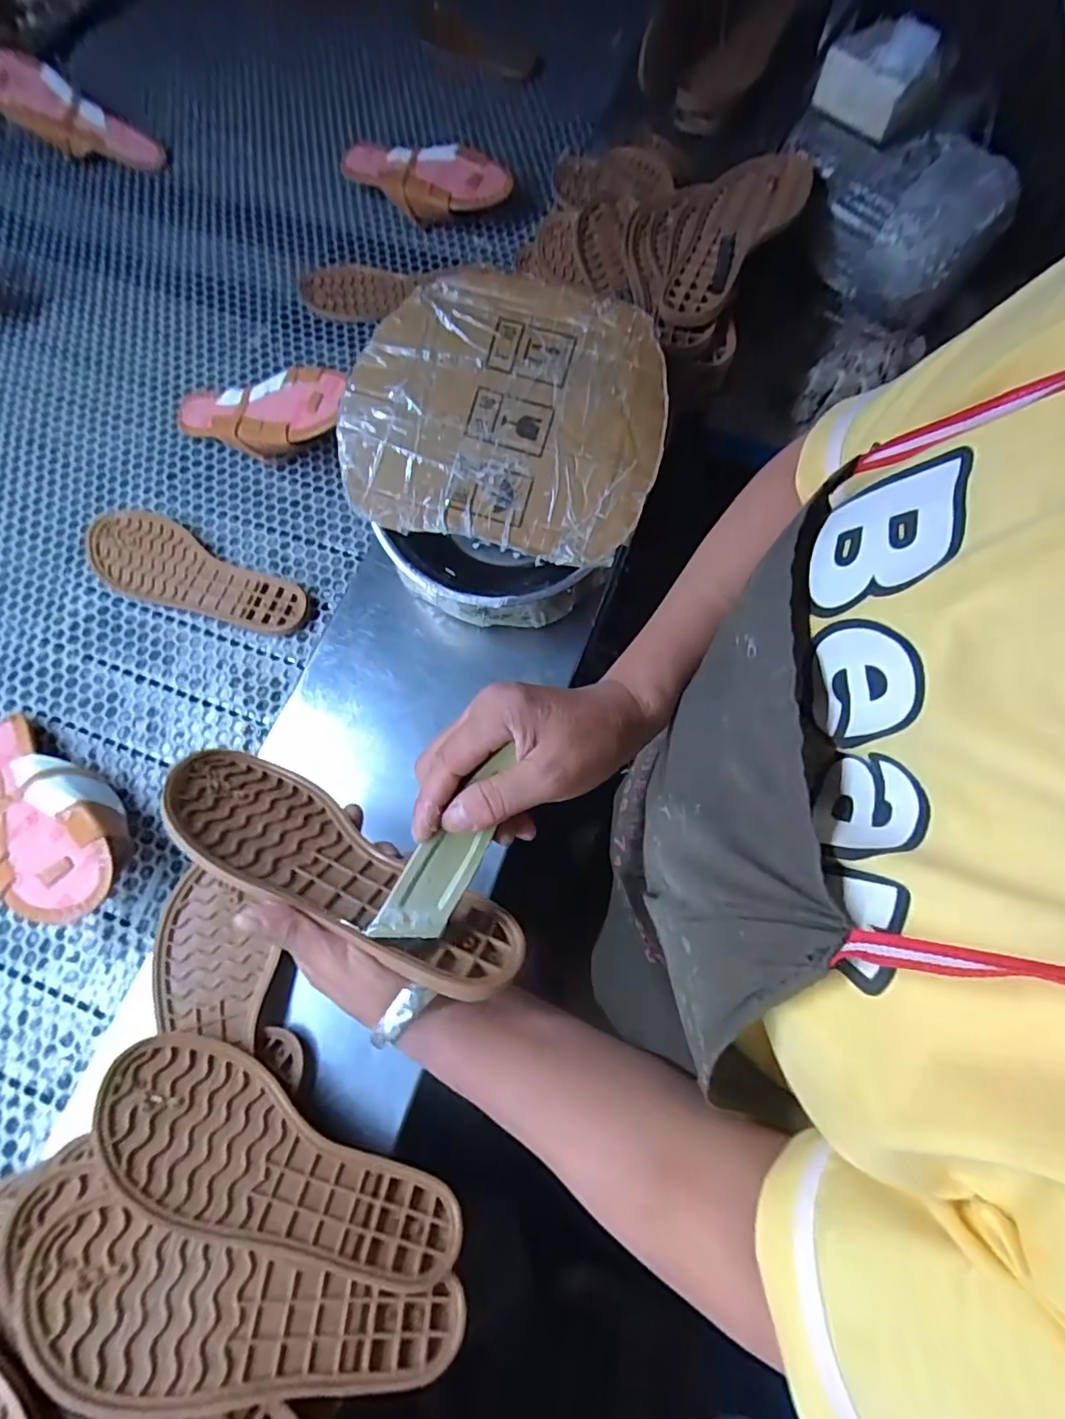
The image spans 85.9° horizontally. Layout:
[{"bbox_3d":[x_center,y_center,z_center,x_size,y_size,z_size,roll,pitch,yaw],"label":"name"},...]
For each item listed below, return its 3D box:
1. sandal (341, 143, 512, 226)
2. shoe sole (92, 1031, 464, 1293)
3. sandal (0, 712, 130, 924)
[{"bbox_3d":[-0.141,-0.659,0.720,0.230,0.078,0.064,16,71,8],"label":"sandal"},{"bbox_3d":[-0.167,0.305,0.373,0.249,0.016,0.084,31,41,3],"label":"shoe sole"},{"bbox_3d":[-0.404,0.085,0.473,0.226,0.060,0.095,41,76,16],"label":"sandal"}]

